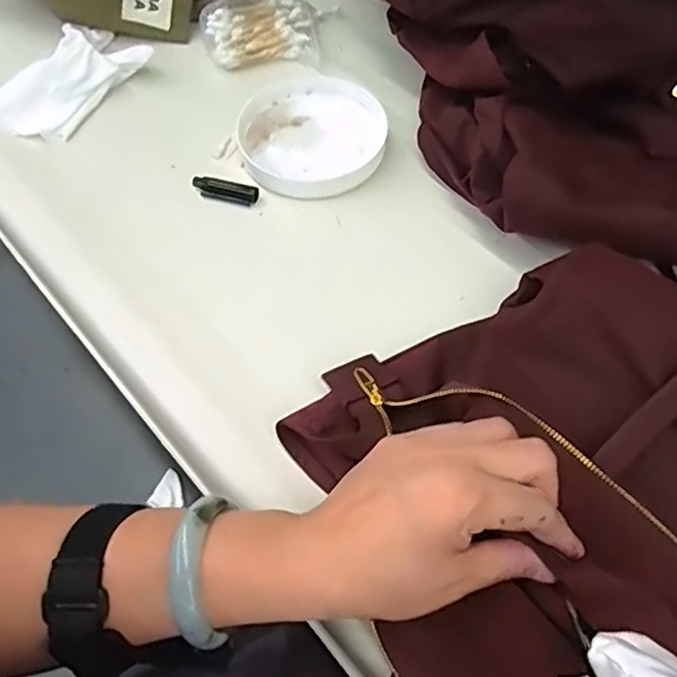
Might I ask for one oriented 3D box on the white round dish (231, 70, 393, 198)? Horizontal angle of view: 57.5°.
[{"bbox_3d":[-0.021,-0.162,0.485,0.115,0.018,0.121,-1,59,1],"label":"white round dish"}]

